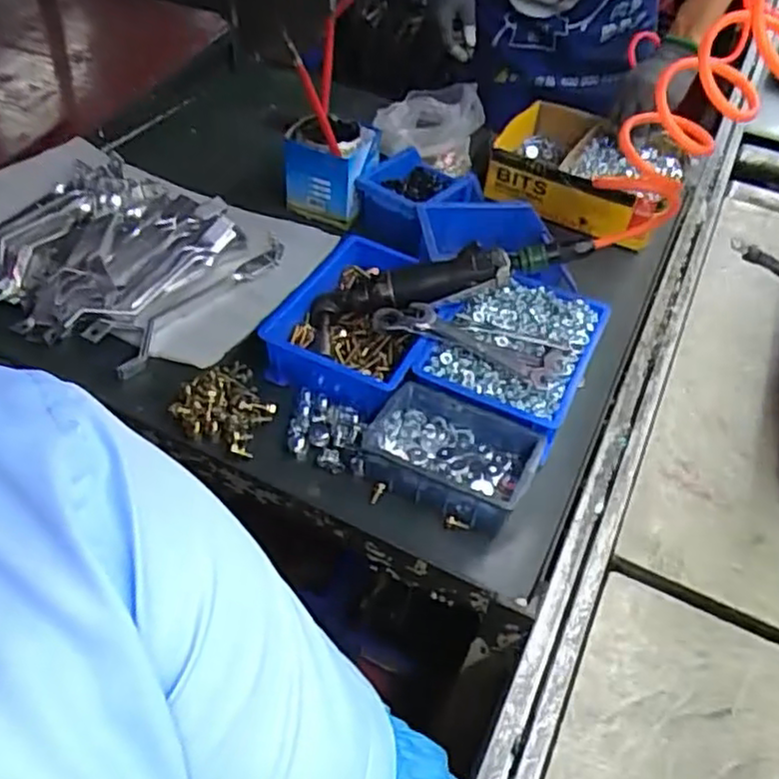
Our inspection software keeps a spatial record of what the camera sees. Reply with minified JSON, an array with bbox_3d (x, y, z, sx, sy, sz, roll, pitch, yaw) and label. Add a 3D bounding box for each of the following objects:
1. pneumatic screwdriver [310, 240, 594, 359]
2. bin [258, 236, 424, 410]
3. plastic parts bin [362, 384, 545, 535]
[{"bbox_3d":[0.059,-0.110,0.712,0.292,0.044,0.067,-15,46,8],"label":"pneumatic screwdriver"},{"bbox_3d":[-0.022,-0.071,0.732,0.150,0.060,0.199,23,49,16],"label":"bin"},{"bbox_3d":[0.052,0.065,0.634,0.147,0.061,0.094,21,48,14],"label":"plastic parts bin"}]

